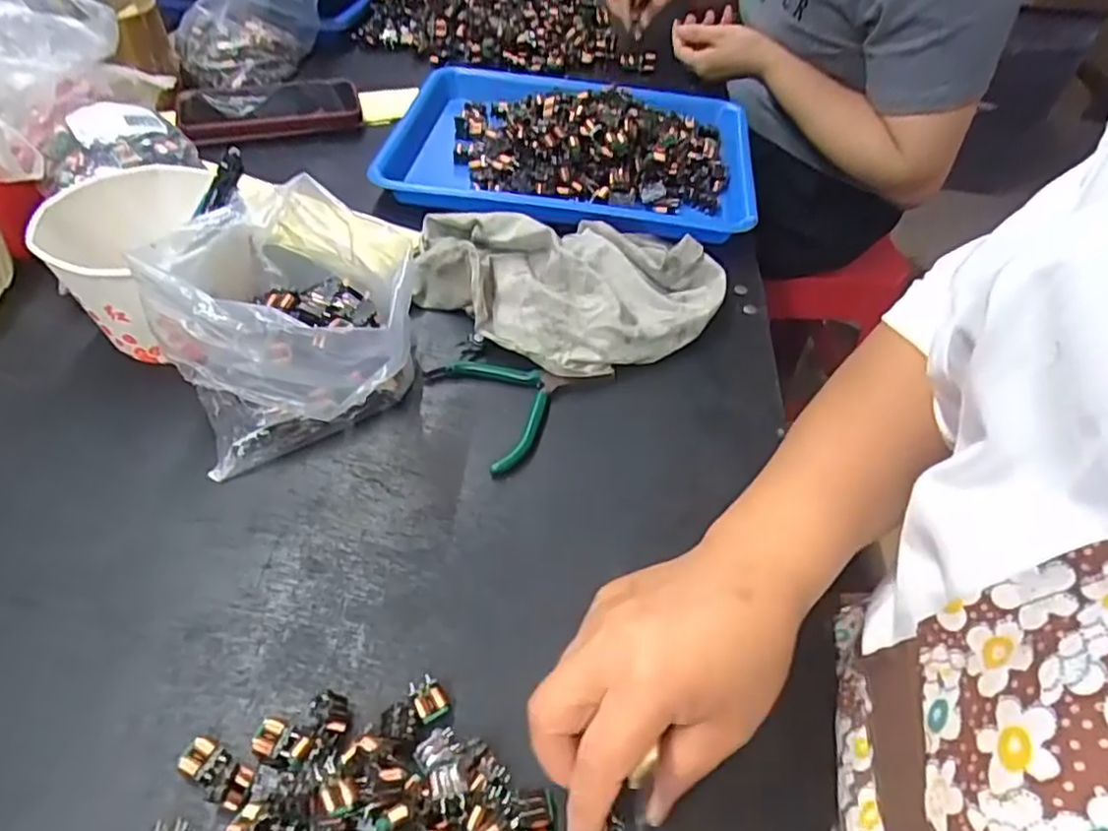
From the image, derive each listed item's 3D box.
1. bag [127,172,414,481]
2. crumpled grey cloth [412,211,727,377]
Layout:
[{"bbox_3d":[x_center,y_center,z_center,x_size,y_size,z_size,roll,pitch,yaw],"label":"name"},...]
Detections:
[{"bbox_3d":[-0.160,-0.055,0.412,0.130,0.112,0.121,-15,51,-18],"label":"bag"},{"bbox_3d":[0.011,-0.102,0.504,0.231,0.060,0.164,-1,48,-6],"label":"crumpled grey cloth"}]

